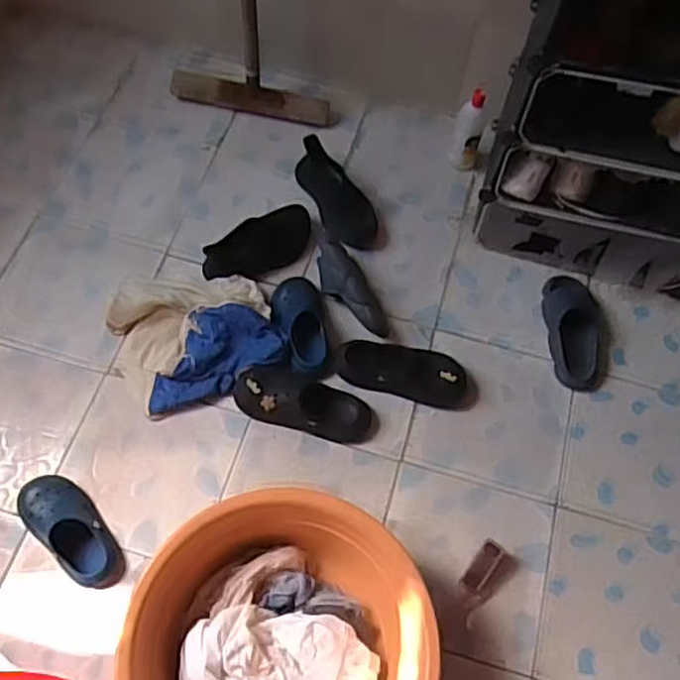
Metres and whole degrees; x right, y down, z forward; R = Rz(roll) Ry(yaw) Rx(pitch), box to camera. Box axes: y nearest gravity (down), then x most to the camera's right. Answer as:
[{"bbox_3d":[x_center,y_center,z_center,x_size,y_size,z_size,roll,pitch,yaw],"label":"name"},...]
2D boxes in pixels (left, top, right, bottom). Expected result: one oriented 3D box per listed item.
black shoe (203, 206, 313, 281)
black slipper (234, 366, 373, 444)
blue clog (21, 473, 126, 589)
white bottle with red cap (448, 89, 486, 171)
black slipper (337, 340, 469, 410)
[{"bbox_3d":[-0.167,-0.199,1.474,0.263,0.082,0.099,-31,69,-18],"label":"black shoe"},{"bbox_3d":[-0.070,0.117,1.321,0.266,0.076,0.112,14,63,4],"label":"black slipper"},{"bbox_3d":[-0.464,0.330,1.197,0.096,0.066,0.222,-40,72,-20],"label":"blue clog"},{"bbox_3d":[0.296,-0.477,1.570,0.069,0.196,0.063,12,63,3],"label":"white bottle with red cap"},{"bbox_3d":[0.123,0.065,1.363,0.262,0.068,0.108,10,63,2],"label":"black slipper"}]

